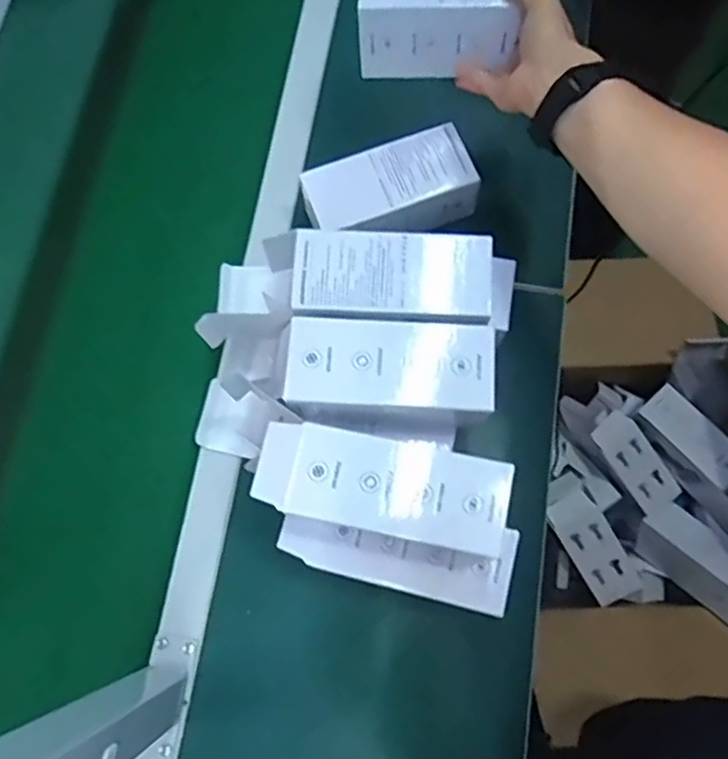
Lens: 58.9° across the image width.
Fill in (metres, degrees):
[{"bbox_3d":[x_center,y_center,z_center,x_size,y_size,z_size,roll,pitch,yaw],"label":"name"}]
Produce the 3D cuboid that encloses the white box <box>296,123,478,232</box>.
[{"bbox_3d":[0.027,-0.186,0.658,0.162,0.076,0.077,-19,75,-3],"label":"white box"}]

